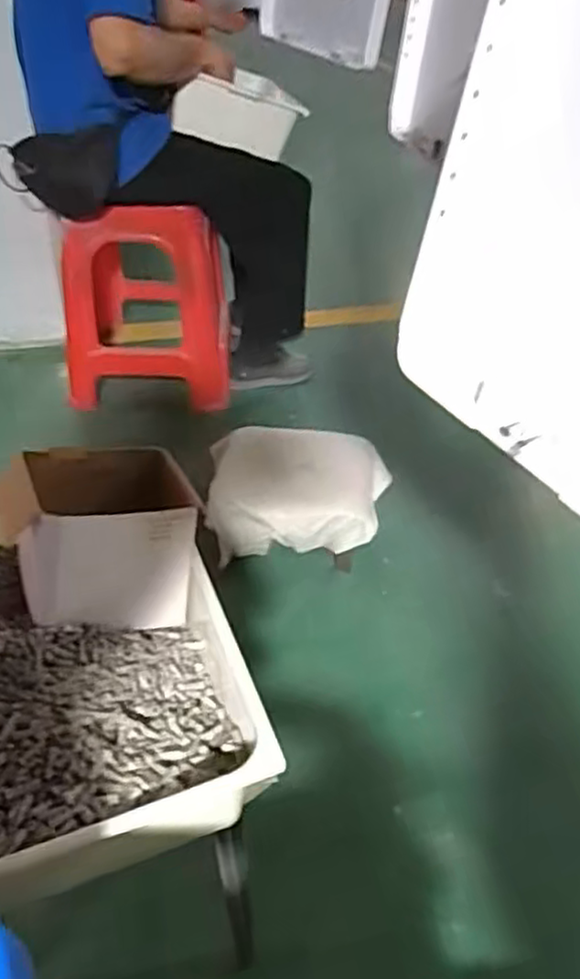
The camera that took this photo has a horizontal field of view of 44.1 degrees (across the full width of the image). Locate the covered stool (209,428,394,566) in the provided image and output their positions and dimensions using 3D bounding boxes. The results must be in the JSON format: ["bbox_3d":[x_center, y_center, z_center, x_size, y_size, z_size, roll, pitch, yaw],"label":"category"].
[{"bbox_3d":[0.008,0.013,1.335,0.316,0.182,0.201,6,40,3],"label":"covered stool"}]

